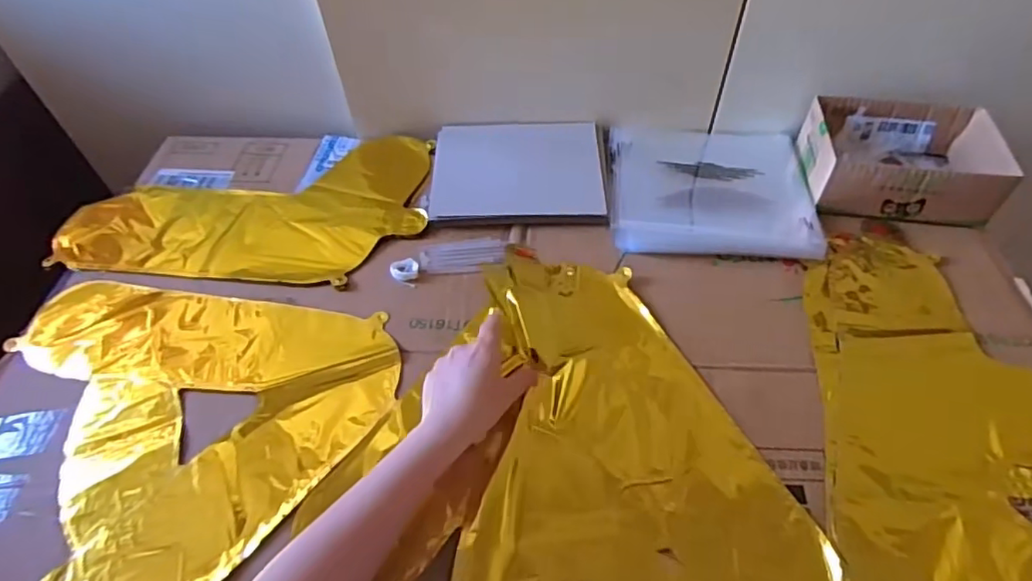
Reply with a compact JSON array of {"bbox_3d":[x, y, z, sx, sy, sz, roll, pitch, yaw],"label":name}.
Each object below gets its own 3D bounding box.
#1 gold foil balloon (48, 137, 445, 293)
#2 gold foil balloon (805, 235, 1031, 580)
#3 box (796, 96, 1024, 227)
[{"bbox_3d":[-0.302,-0.106,0.678,0.389,0.008,0.221,3,53,4],"label":"gold foil balloon"},{"bbox_3d":[0.364,0.121,0.488,0.212,0.009,0.409,7,53,6],"label":"gold foil balloon"},{"bbox_3d":[0.422,-0.144,0.648,0.185,0.061,0.141,5,53,5],"label":"box"}]

